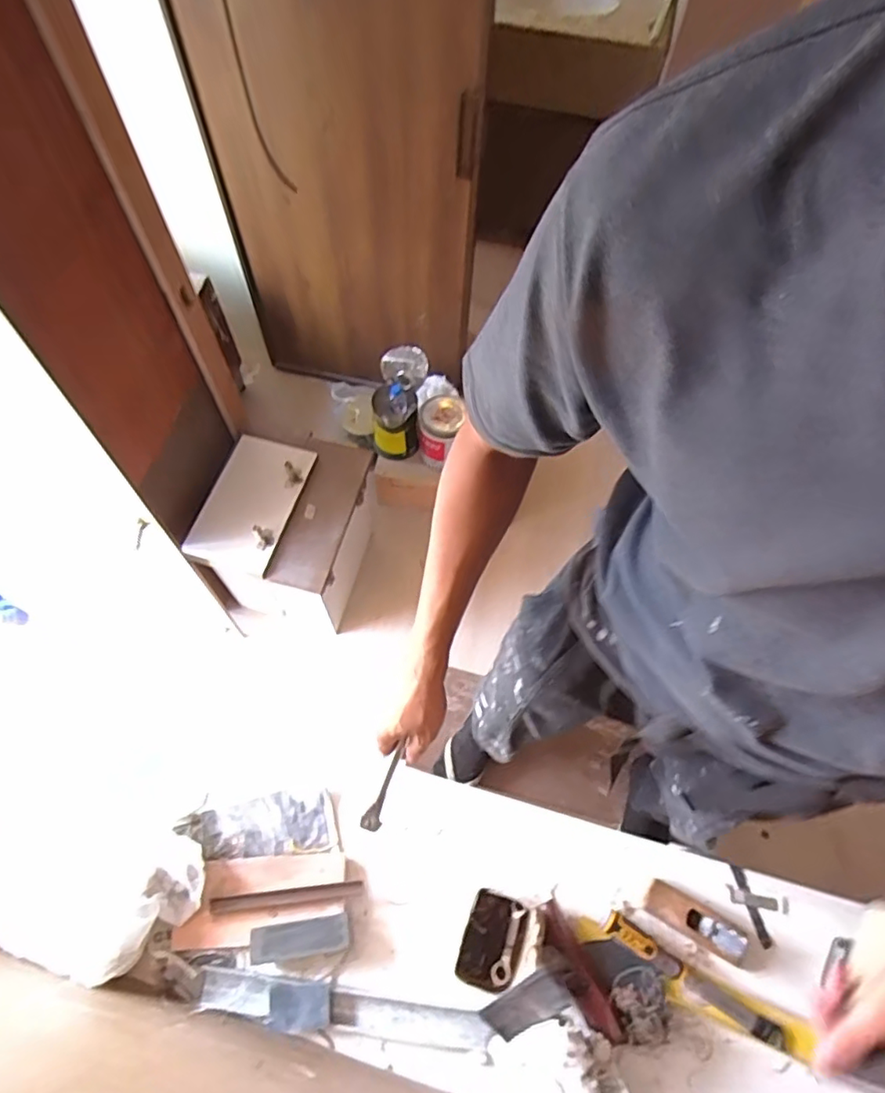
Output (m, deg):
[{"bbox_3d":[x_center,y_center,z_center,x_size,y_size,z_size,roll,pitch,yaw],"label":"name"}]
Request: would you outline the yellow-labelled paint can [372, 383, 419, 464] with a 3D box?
[{"bbox_3d":[-0.154,-0.388,1.885,0.146,0.191,0.164,-3,63,-3],"label":"yellow-labelled paint can"}]

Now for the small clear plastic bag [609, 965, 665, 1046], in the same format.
[{"bbox_3d":[0.282,0.666,0.859,0.085,0.040,0.093,10,63,3],"label":"small clear plastic bag"}]

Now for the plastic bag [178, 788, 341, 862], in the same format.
[{"bbox_3d":[-0.302,0.459,0.969,0.241,0.027,0.097,-7,64,-5],"label":"plastic bag"}]

